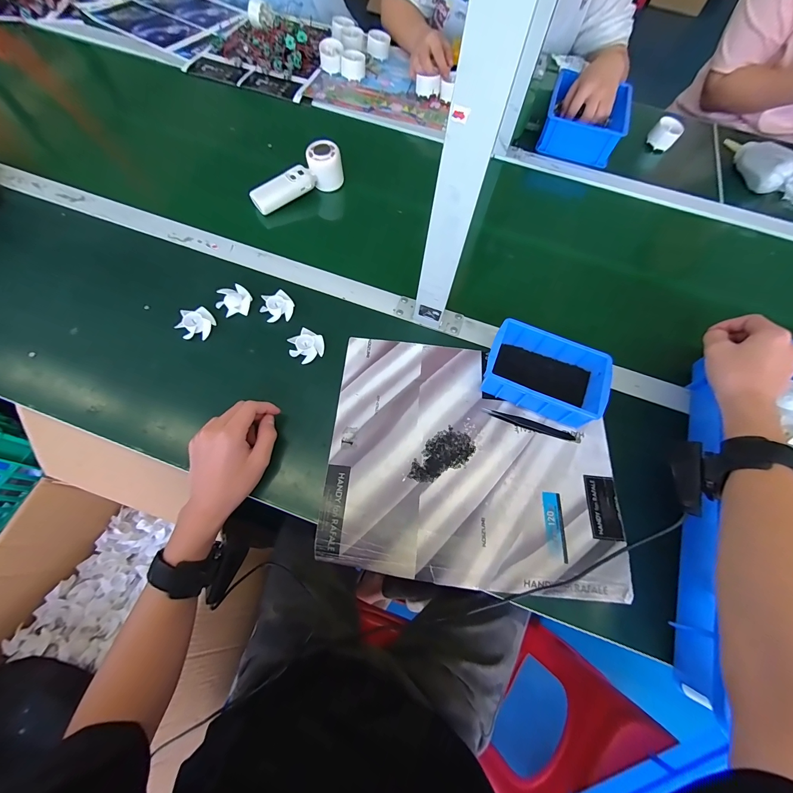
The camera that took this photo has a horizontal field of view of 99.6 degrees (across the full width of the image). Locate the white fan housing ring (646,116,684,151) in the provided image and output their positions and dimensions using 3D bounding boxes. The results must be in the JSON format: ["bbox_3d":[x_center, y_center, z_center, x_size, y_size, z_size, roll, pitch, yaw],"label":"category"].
[{"bbox_3d":[0.551,-0.538,0.687,0.052,0.041,0.040,32,69,10],"label":"white fan housing ring"}]

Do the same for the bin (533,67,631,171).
[{"bbox_3d":[0.376,-0.556,0.675,0.150,0.062,0.177,19,67,5],"label":"bin"}]

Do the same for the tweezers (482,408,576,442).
[{"bbox_3d":[0.171,0.034,0.430,0.118,0.005,0.013,16,66,4],"label":"tweezers"}]

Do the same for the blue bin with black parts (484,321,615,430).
[{"bbox_3d":[0.189,-0.031,0.438,0.143,0.055,0.098,22,67,6],"label":"blue bin with black parts"}]

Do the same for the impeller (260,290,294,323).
[{"bbox_3d":[-0.170,-0.128,0.478,0.044,0.016,0.041,-18,69,-11],"label":"impeller"}]

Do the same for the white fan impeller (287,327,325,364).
[{"bbox_3d":[-0.122,-0.068,0.455,0.043,0.017,0.043,1,66,-3],"label":"white fan impeller"}]

